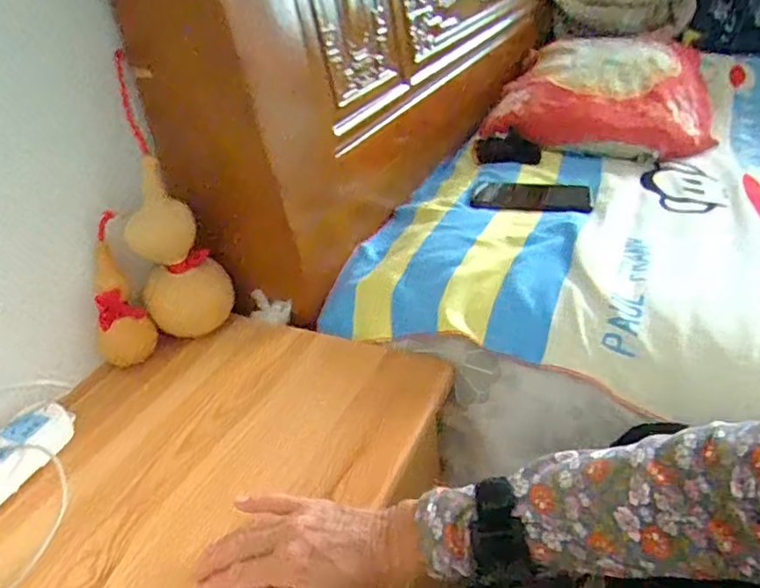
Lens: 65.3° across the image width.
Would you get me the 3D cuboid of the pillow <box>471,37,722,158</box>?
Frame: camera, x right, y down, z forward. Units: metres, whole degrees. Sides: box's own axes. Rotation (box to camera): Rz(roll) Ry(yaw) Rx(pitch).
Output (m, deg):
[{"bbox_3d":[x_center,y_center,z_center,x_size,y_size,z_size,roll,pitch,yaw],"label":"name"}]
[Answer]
[{"bbox_3d":[0.444,-0.425,1.168,0.364,0.100,0.631,8,35,22],"label":"pillow"}]

